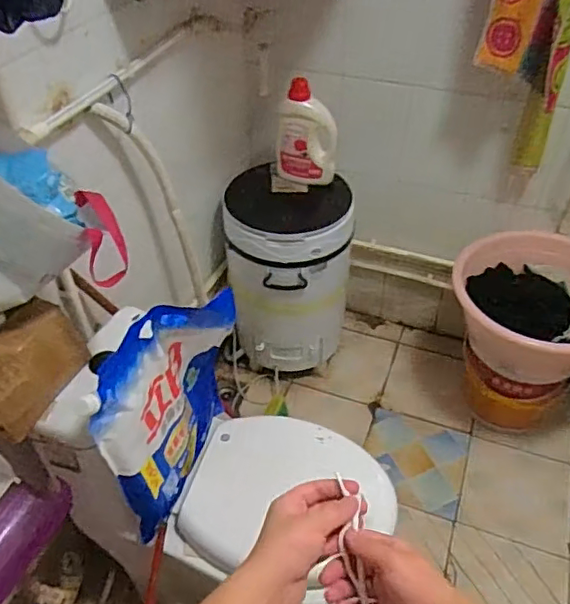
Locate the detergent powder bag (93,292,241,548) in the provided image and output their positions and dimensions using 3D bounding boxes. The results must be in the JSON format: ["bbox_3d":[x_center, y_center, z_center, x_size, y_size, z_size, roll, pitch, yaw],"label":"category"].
[{"bbox_3d":[-0.218,0.199,1.133,0.081,0.426,0.358,18,47,19],"label":"detergent powder bag"}]

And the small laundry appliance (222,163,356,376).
[{"bbox_3d":[0.013,-0.091,1.839,0.375,0.625,0.360,-1,43,-1],"label":"small laundry appliance"}]

